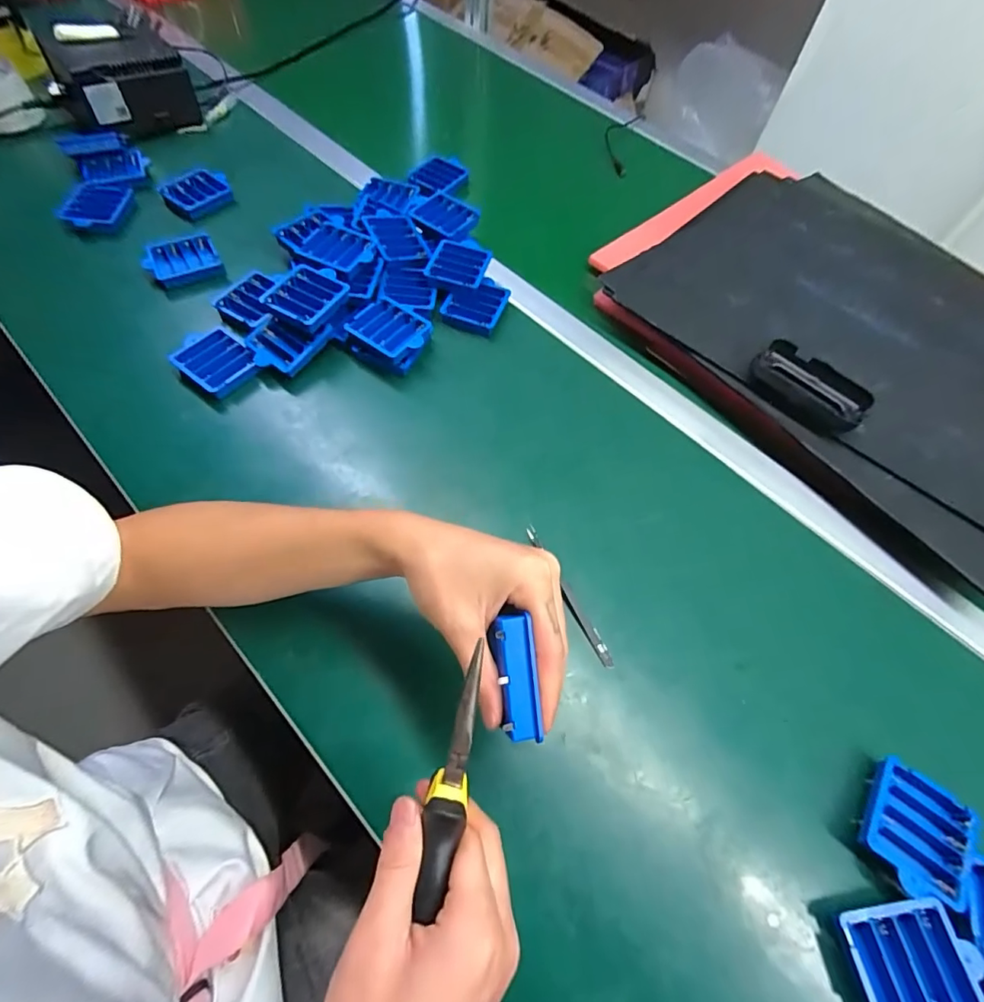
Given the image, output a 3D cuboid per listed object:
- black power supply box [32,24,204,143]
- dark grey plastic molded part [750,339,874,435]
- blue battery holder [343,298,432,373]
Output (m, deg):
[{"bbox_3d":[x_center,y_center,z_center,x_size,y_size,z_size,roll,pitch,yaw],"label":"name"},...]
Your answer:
[{"bbox_3d":[-0.500,-0.567,0.692,0.154,0.090,0.092,-39,71,-23],"label":"black power supply box"},{"bbox_3d":[0.309,-0.112,0.488,0.046,0.022,0.106,-37,68,-20],"label":"dark grey plastic molded part"},{"bbox_3d":[-0.110,-0.179,0.544,0.079,0.029,0.062,26,63,13],"label":"blue battery holder"}]

